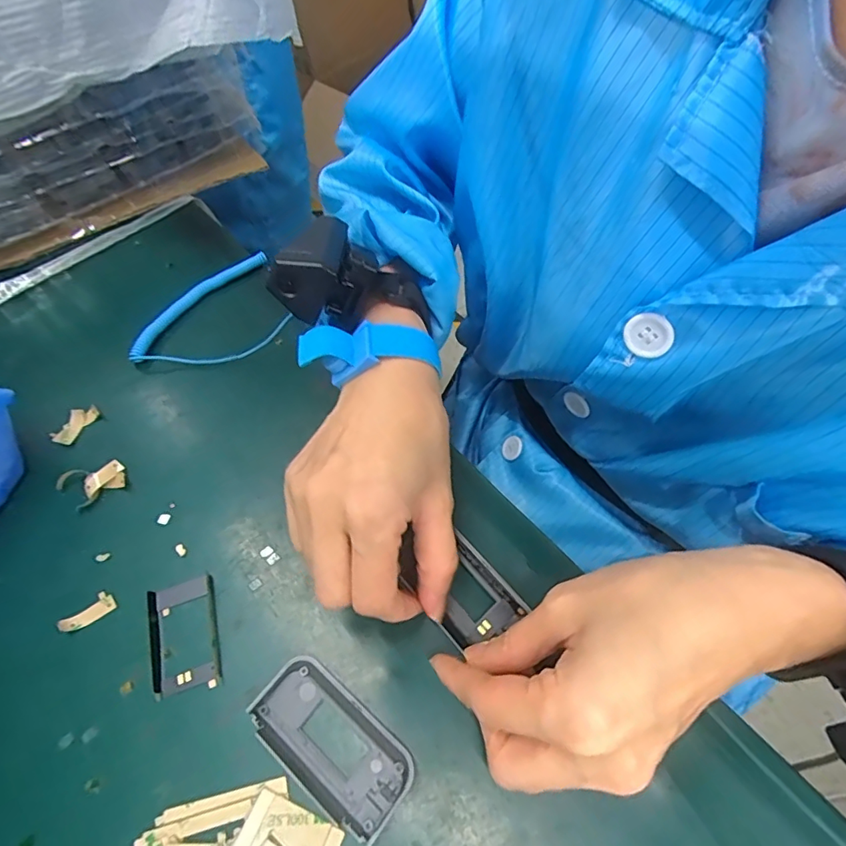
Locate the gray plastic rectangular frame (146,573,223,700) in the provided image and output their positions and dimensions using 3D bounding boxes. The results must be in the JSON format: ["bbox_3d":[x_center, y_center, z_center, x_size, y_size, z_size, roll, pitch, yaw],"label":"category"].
[{"bbox_3d":[-0.121,0.107,0.250,0.033,0.004,0.055,-18,59,-7],"label":"gray plastic rectangular frame"}]

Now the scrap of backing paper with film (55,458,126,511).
[{"bbox_3d":[-0.198,0.035,0.297,0.035,0.008,0.025,-34,63,-16],"label":"scrap of backing paper with film"}]

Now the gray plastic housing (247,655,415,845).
[{"bbox_3d":[-0.041,0.142,0.221,0.075,0.010,0.039,33,66,21],"label":"gray plastic housing"}]

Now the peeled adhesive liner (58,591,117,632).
[{"bbox_3d":[-0.174,0.098,0.257,0.025,0.004,0.011,-31,74,-22],"label":"peeled adhesive liner"}]

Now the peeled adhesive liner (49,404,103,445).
[{"bbox_3d":[-0.225,0.000,0.320,0.015,0.005,0.031,22,62,16],"label":"peeled adhesive liner"}]

